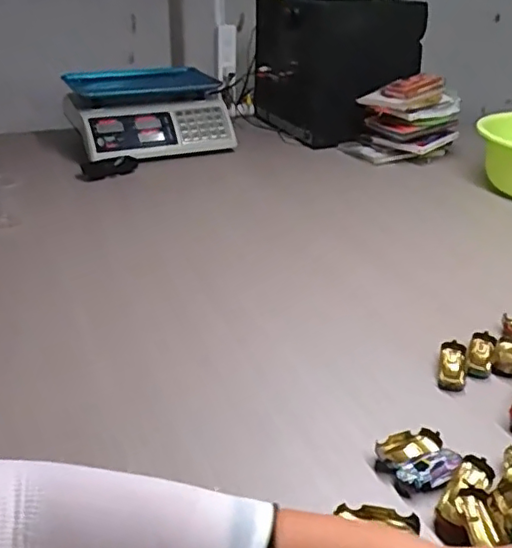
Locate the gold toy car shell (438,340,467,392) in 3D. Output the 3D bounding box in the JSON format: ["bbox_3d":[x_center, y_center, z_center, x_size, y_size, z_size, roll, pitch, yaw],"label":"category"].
[{"bbox_3d":[0.214,0.100,0.634,0.030,0.021,0.069,12,30,17],"label":"gold toy car shell"}]

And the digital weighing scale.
[{"bbox_3d":[-0.260,-0.402,1.421,0.350,0.145,0.348,-10,31,-21],"label":"digital weighing scale"}]

